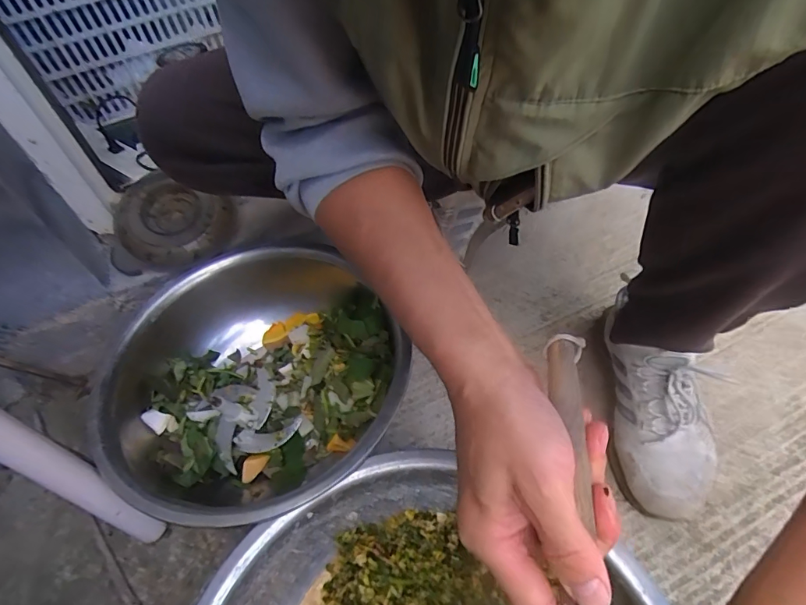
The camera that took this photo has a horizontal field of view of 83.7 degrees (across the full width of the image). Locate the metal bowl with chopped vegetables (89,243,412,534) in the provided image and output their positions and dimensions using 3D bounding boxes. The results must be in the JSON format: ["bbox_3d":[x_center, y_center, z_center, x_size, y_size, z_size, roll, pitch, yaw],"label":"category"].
[{"bbox_3d":[-0.163,0.096,0.553,0.335,0.126,0.326,-3,49,4],"label":"metal bowl with chopped vegetables"}]

